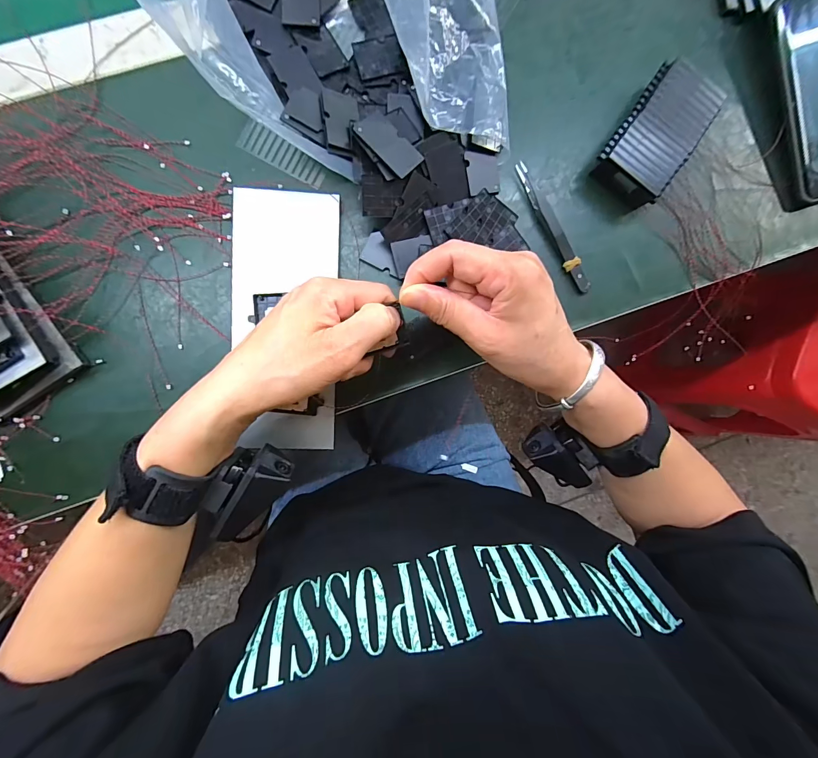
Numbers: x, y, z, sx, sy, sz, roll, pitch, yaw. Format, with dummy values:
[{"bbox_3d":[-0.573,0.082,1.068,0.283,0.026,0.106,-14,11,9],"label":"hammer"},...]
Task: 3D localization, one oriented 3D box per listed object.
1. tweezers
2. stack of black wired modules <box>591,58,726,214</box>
[{"bbox_3d":[0.121,-0.126,0.310,0.013,0.007,0.116,-29,94,-4],"label":"tweezers"},{"bbox_3d":[0.197,-0.195,0.301,0.056,0.027,0.104,36,88,-6],"label":"stack of black wired modules"}]

